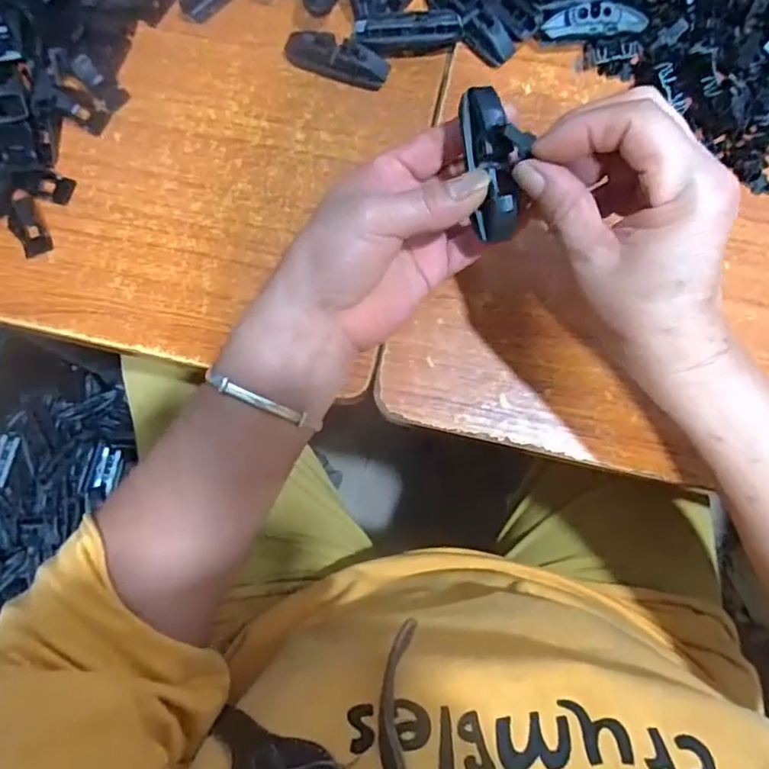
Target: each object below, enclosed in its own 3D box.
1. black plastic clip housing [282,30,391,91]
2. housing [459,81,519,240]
[{"bbox_3d":[-0.033,-0.221,0.408,0.073,0.020,0.025,19,81,5],"label":"black plastic clip housing"},{"bbox_3d":[0.052,-0.107,0.290,0.019,0.017,0.073,-12,96,-1],"label":"housing"}]

